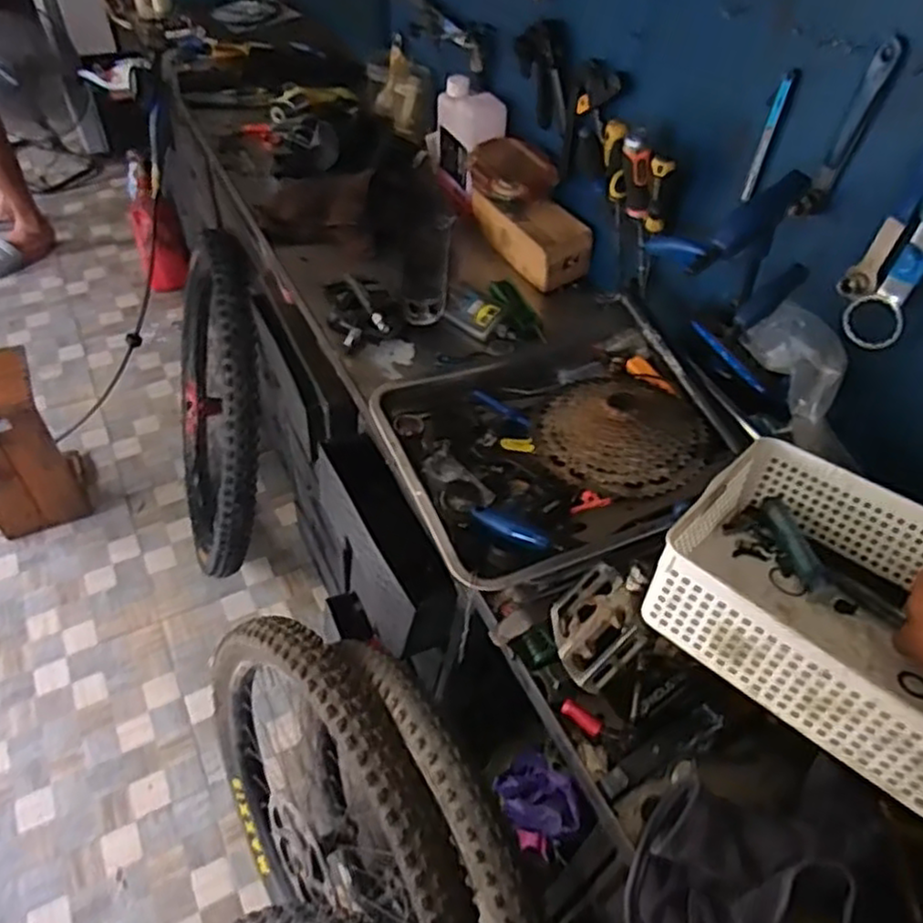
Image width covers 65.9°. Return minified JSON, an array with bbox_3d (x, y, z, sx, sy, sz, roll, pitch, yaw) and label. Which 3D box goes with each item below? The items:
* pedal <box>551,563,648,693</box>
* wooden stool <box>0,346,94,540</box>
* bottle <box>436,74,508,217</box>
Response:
[{"bbox_3d":[0.128,0.142,0.648,0.028,0.112,0.107,29,8,-26],"label":"pedal"},{"bbox_3d":[-1.033,-0.033,1.651,0.197,0.425,0.203,-18,53,-19],"label":"wooden stool"},{"bbox_3d":[0.012,-0.522,1.186,0.081,0.169,0.139,-20,54,-21],"label":"bottle"}]

